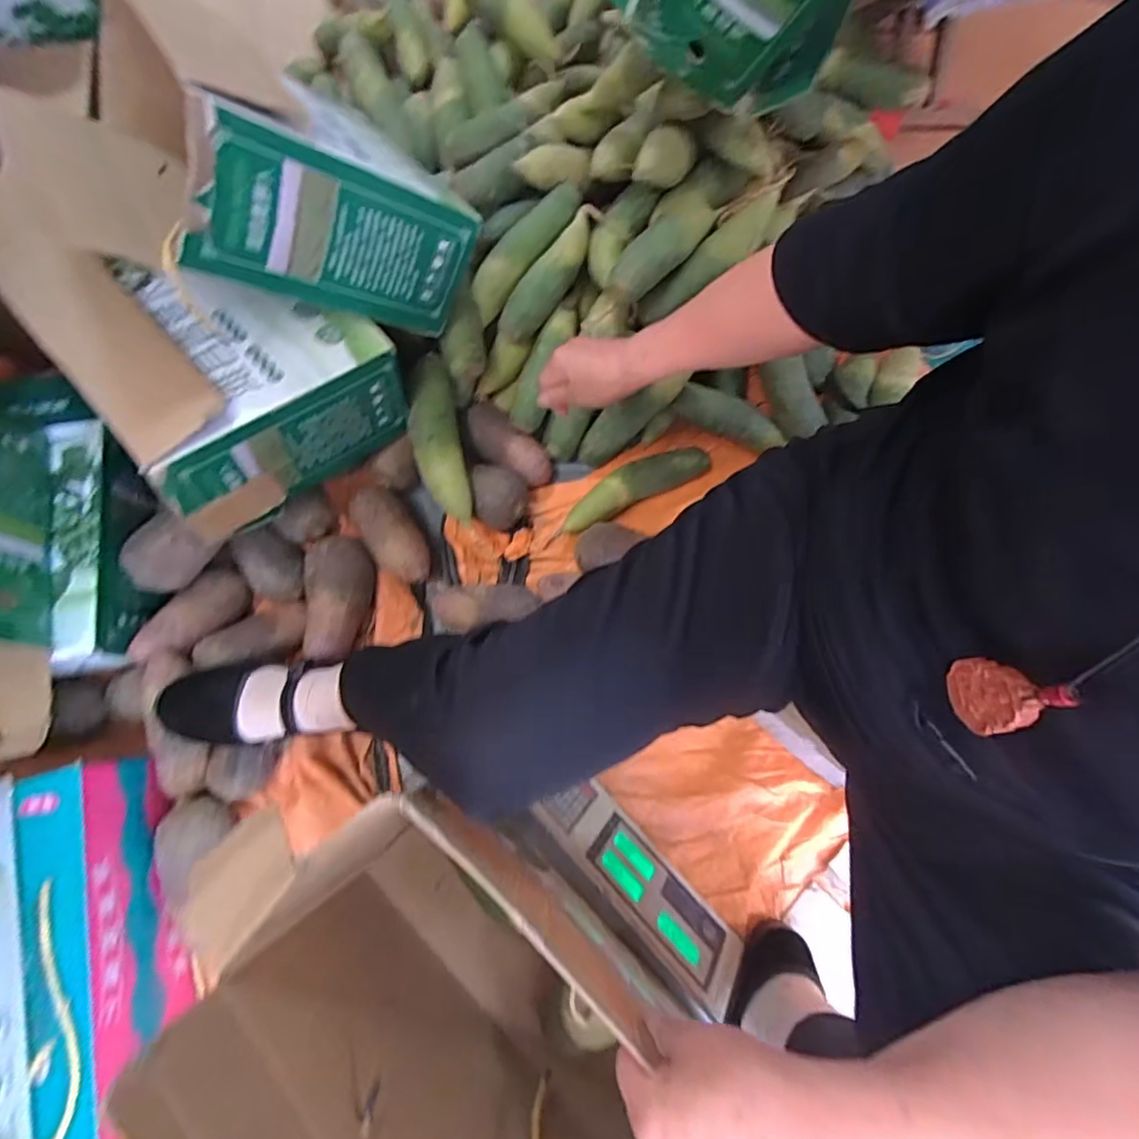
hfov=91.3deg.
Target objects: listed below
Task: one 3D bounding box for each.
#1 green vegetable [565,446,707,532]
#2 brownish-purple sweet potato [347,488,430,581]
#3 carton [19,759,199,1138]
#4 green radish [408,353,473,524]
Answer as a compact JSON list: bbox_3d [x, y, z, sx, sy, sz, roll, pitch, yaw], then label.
[{"bbox_3d":[0.086,-0.111,0.748,0.212,0.048,0.049,-27,78,-8],"label":"green vegetable"},{"bbox_3d":[-0.225,-0.041,0.701,0.065,0.056,0.128,-35,79,-10],"label":"brownish-purple sweet potato"},{"bbox_3d":[-0.463,0.369,0.567,0.077,0.117,0.333,-17,77,-6],"label":"carton"},{"bbox_3d":[-0.166,-0.158,0.696,0.063,0.058,0.199,-12,76,-4],"label":"green radish"}]

